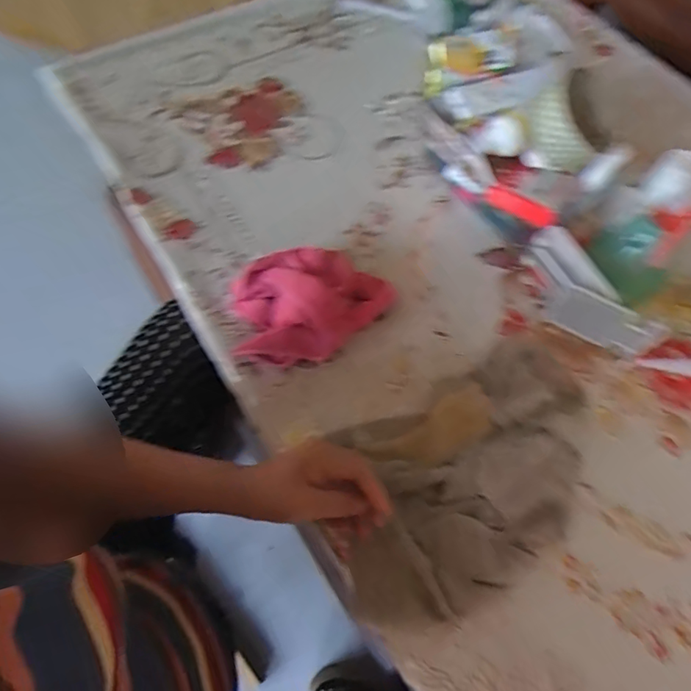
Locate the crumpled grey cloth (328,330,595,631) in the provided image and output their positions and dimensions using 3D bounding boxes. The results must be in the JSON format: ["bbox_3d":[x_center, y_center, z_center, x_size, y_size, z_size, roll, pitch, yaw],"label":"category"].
[{"bbox_3d":[0.116,0.115,0.461,0.280,0.027,0.175,-27,66,-12],"label":"crumpled grey cloth"}]

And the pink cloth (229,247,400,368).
[{"bbox_3d":[-0.032,-0.040,0.520,0.172,0.063,0.106,-2,63,-4],"label":"pink cloth"}]

